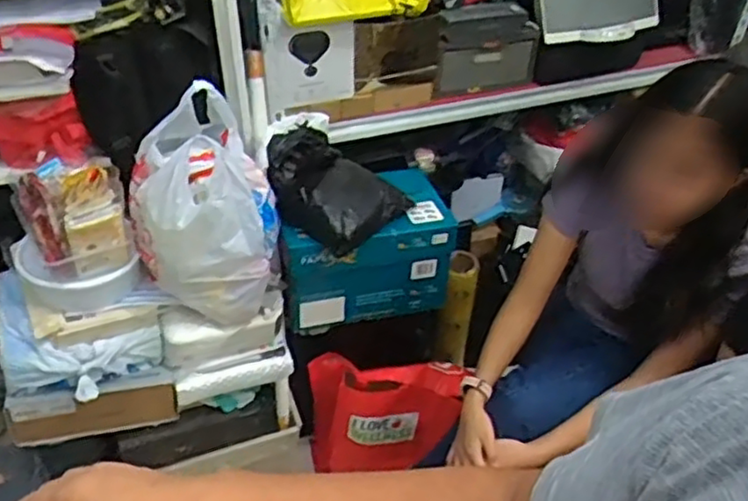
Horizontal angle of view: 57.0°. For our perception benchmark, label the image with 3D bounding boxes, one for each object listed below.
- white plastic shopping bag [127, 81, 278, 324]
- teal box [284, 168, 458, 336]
[{"bbox_3d":[-0.302,-0.064,1.223,0.231,0.331,0.239,-23,47,-25],"label":"white plastic shopping bag"},{"bbox_3d":[-0.024,-0.010,1.472,0.349,0.237,0.231,-10,43,-13],"label":"teal box"}]

